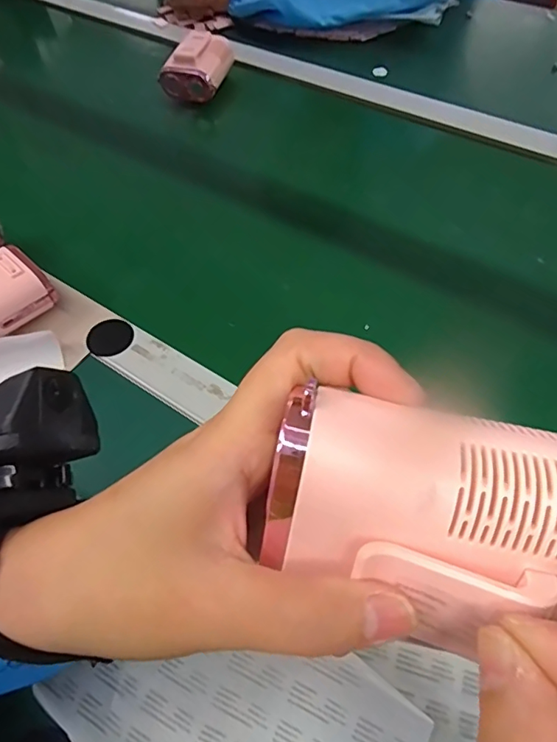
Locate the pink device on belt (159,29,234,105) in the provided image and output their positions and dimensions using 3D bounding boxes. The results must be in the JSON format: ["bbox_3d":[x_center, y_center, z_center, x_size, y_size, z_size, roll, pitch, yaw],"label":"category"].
[{"bbox_3d":[-0.096,-0.375,0.634,0.073,0.062,0.093,16,59,14],"label":"pink device on belt"}]

